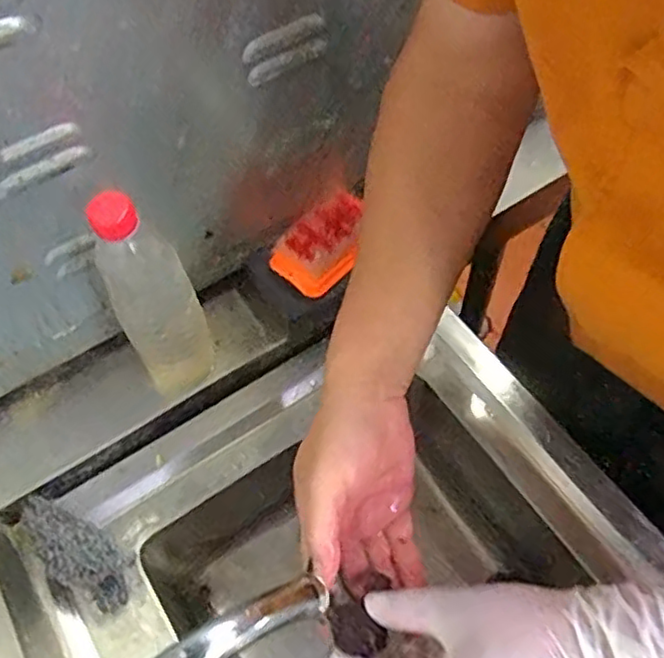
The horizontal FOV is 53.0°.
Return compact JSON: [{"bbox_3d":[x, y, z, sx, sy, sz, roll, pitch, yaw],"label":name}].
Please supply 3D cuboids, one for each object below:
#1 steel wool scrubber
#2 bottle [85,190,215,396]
[{"bbox_3d":[-0.229,0.185,0.559,0.125,0.045,0.060,28,65,19],"label":"steel wool scrubber"},{"bbox_3d":[-0.152,-0.030,0.562,0.068,0.225,0.071,-25,61,-10],"label":"bottle"}]

